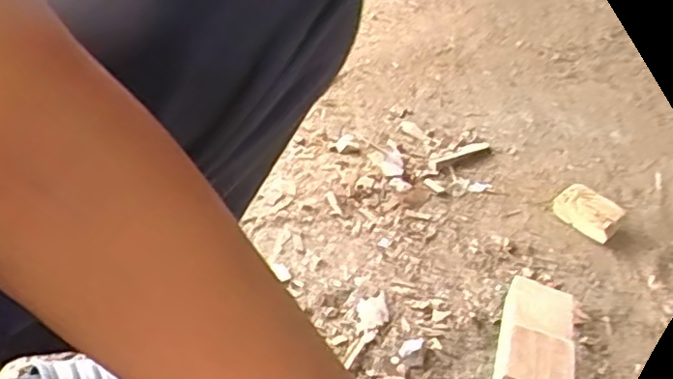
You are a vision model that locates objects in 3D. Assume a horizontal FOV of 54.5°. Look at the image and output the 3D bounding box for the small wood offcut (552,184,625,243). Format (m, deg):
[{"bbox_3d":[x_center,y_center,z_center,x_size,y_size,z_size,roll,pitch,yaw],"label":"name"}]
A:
[{"bbox_3d":[0.275,0.023,0.721,0.042,0.030,0.069,-25,52,-29],"label":"small wood offcut"}]

